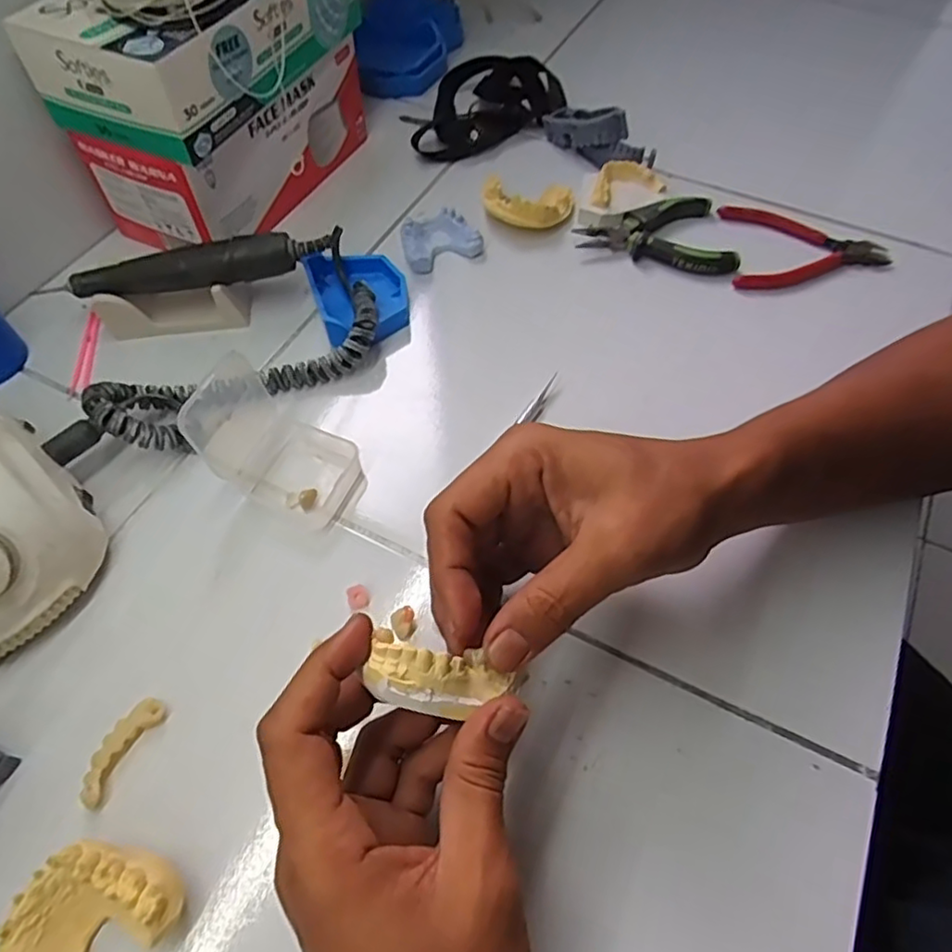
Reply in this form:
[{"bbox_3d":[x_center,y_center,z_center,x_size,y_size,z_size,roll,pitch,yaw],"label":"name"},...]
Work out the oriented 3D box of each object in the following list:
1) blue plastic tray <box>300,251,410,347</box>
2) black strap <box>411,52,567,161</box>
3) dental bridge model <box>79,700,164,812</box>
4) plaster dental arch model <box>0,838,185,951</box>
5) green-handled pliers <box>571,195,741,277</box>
[{"bbox_3d":[-0.081,-0.129,0.445,0.061,0.028,0.084,-19,59,-12],"label":"blue plastic tray"},{"bbox_3d":[0.017,-0.339,0.582,0.114,0.034,0.144,10,58,6],"label":"black strap"},{"bbox_3d":[-0.165,0.127,0.298,0.013,0.010,0.048,22,60,14],"label":"dental bridge model"},{"bbox_3d":[-0.156,0.180,0.255,0.051,0.029,0.067,39,65,22],"label":"plaster dental arch model"},{"bbox_3d":[0.135,-0.178,0.486,0.111,0.020,0.078,-8,58,-5],"label":"green-handled pliers"}]

